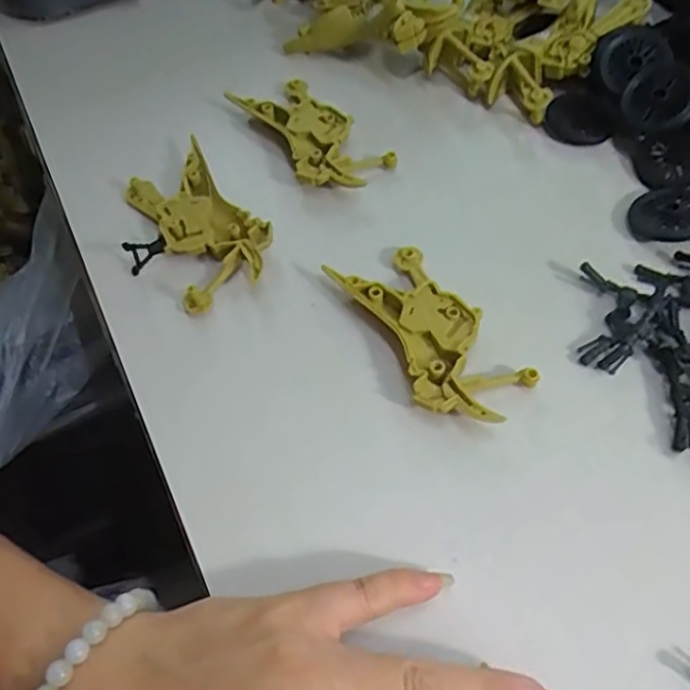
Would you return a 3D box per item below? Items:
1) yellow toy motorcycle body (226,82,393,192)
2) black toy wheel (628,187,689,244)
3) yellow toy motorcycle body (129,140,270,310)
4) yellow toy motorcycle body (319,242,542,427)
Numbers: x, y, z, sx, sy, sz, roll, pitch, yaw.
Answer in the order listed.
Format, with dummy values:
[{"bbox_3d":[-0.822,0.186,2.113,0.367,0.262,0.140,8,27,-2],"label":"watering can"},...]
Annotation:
[{"bbox_3d":[-0.020,-0.115,0.362,0.048,0.018,0.096,-34,63,-18],"label":"yellow toy motorcycle body"},{"bbox_3d":[0.163,-0.065,0.327,0.036,0.007,0.036,-18,52,24],"label":"black toy wheel"},{"bbox_3d":[-0.072,-0.061,0.328,0.050,0.017,0.088,-26,61,-14],"label":"yellow toy motorcycle body"},{"bbox_3d":[0.038,-0.005,0.292,0.047,0.013,0.097,-29,62,-16],"label":"yellow toy motorcycle body"}]

